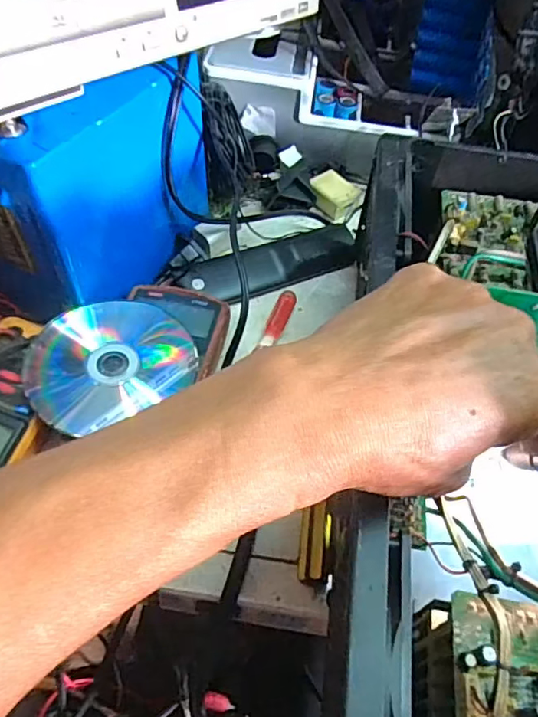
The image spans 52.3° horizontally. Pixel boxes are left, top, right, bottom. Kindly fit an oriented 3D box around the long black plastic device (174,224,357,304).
[{"bbox_3d":[0.003,-0.083,0.492,0.163,0.019,0.041,-20,56,-18],"label":"long black plastic device"}]

